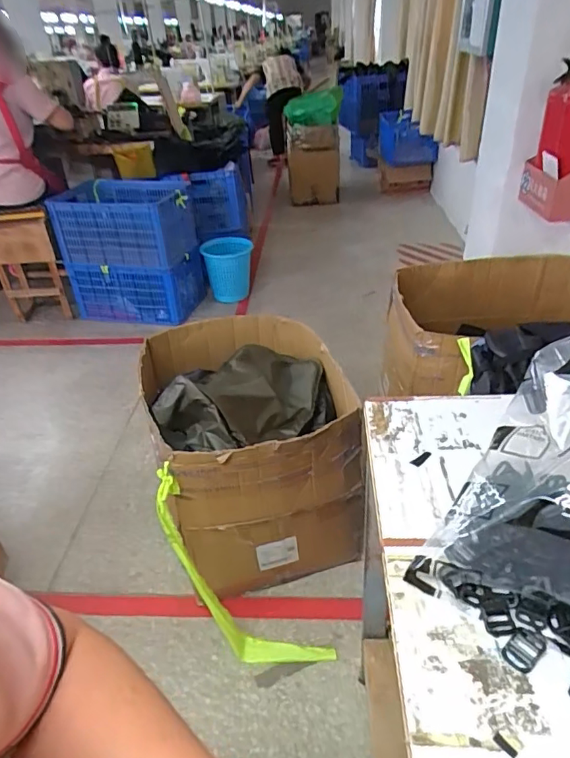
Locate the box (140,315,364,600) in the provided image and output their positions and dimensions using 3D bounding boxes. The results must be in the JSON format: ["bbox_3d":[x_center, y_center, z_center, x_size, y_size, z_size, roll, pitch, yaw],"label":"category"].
[{"bbox_3d":[-0.093,0.170,1.415,0.481,0.530,0.581,-13,35,-13],"label":"box"}]

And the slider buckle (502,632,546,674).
[{"bbox_3d":[0.216,0.243,0.461,0.042,0.004,0.024,-27,40,-30],"label":"slider buckle"}]

